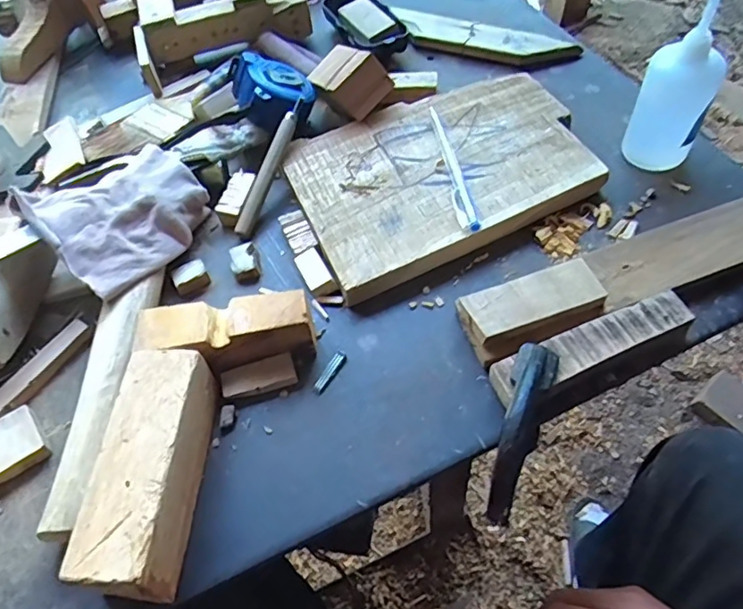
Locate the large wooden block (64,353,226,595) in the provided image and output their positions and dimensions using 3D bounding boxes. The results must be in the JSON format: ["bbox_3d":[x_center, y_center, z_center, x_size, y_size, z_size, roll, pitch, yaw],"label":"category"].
[{"bbox_3d":[-0.121,0.090,0.306,0.045,0.041,0.124,3,56,3],"label":"large wooden block"}]

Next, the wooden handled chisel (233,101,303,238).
[{"bbox_3d":[-0.080,-0.108,0.434,0.015,0.008,0.120,16,77,12],"label":"wooden handled chisel"}]

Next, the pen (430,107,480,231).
[{"bbox_3d":[0.060,-0.105,0.417,0.013,0.009,0.131,-6,56,-3],"label":"pen"}]

